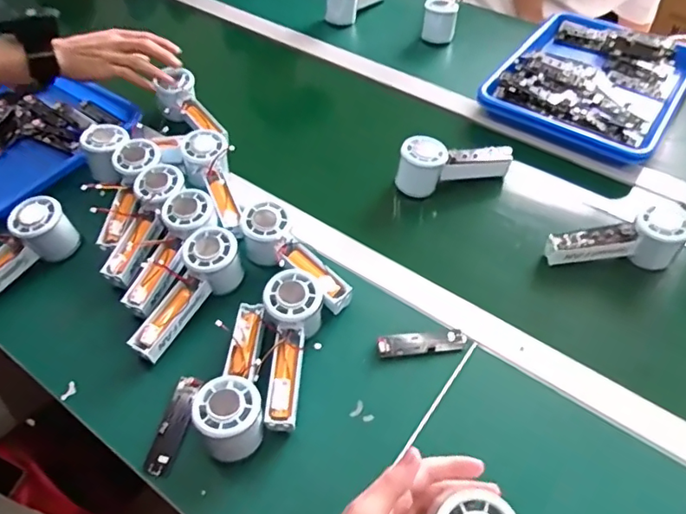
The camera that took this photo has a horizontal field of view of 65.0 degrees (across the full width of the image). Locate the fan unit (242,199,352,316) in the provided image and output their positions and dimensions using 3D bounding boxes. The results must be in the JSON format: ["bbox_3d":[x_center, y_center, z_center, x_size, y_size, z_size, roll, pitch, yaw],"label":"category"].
[{"bbox_3d":[-0.056,0.000,0.588,0.055,0.053,0.144,-35,58,-26],"label":"fan unit"}]

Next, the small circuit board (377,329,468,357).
[{"bbox_3d":[0.082,0.089,0.556,0.091,0.009,0.020,-6,50,-5],"label":"small circuit board"}]

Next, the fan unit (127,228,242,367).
[{"bbox_3d":[-0.166,0.040,0.577,0.056,0.060,0.153,27,72,21],"label":"fan unit"}]

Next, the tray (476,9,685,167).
[{"bbox_3d":[0.387,-0.277,0.834,0.255,0.047,0.325,26,55,20],"label":"tray"}]

